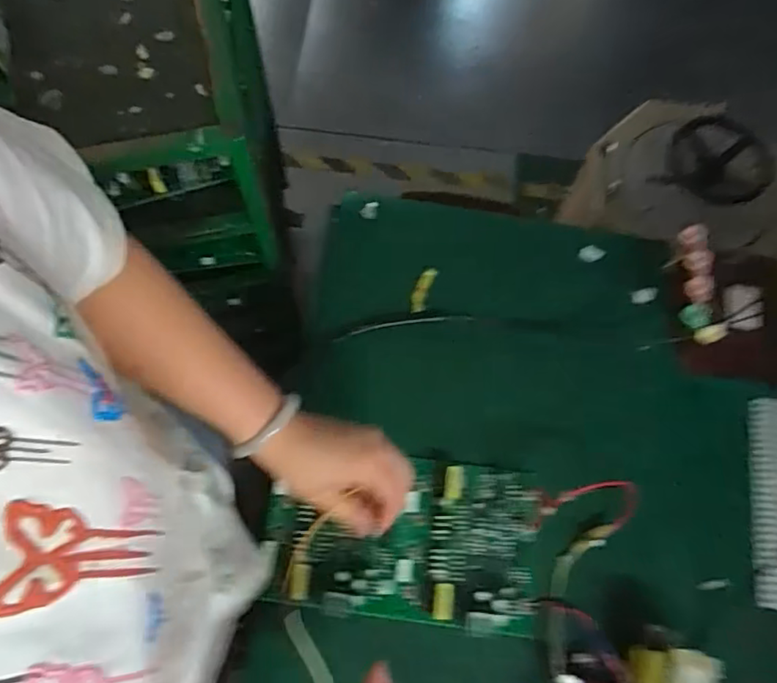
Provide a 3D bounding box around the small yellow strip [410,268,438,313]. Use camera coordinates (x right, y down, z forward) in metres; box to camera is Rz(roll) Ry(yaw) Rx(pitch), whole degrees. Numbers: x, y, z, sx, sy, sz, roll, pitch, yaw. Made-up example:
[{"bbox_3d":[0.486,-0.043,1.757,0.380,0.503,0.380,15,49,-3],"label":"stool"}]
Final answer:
[{"bbox_3d":[0.039,-0.059,0.678,0.020,0.005,0.060,15,72,12],"label":"small yellow strip"}]

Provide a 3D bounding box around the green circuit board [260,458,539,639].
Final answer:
[{"bbox_3d":[0.013,0.187,0.567,0.257,0.025,0.150,7,68,1],"label":"green circuit board"}]

